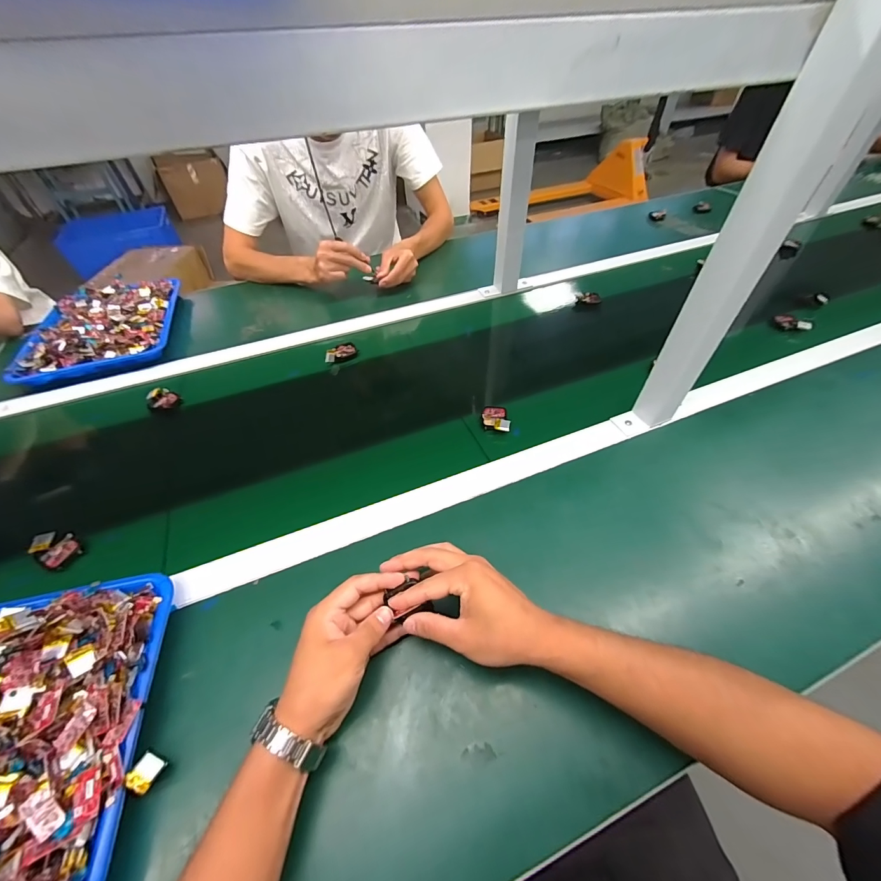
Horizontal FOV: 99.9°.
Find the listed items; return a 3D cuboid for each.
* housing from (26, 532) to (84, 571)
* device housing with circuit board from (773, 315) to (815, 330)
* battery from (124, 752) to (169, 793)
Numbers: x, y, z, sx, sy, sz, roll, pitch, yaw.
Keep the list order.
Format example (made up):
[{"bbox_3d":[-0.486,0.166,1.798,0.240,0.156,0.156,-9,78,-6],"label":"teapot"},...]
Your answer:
[{"bbox_3d":[-0.447,0.125,0.430,0.056,0.014,0.036,22,53,19],"label":"housing"},{"bbox_3d":[0.639,-0.211,0.671,0.017,0.020,0.070,-9,30,-8],"label":"device housing with circuit board"},{"bbox_3d":[-0.233,0.262,0.293,0.020,0.004,0.023,38,18,-2],"label":"battery"}]

